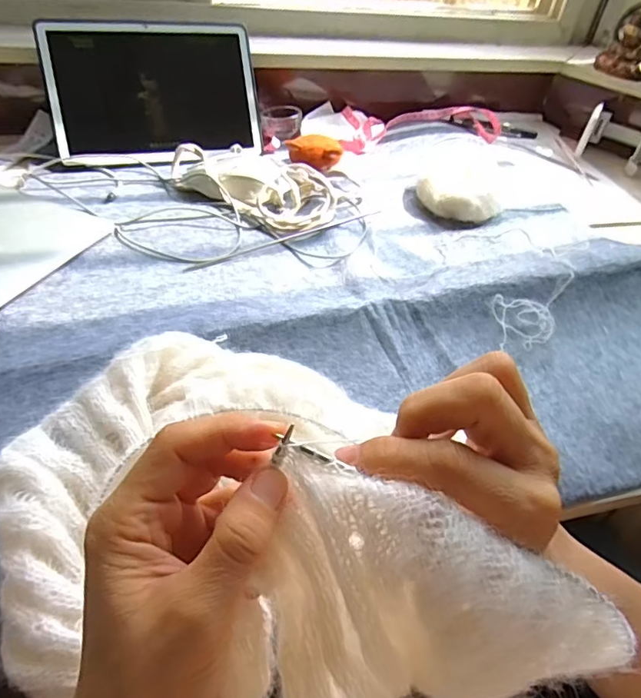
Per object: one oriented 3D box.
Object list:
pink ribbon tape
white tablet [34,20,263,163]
[{"bbox_3d":[0.142,-0.322,0.737,0.264,0.028,0.092,-9,47,-15],"label":"pink ribbon tape"},{"bbox_3d":[-0.196,-0.310,0.615,0.239,0.151,0.014,-8,11,-17],"label":"white tablet"}]

